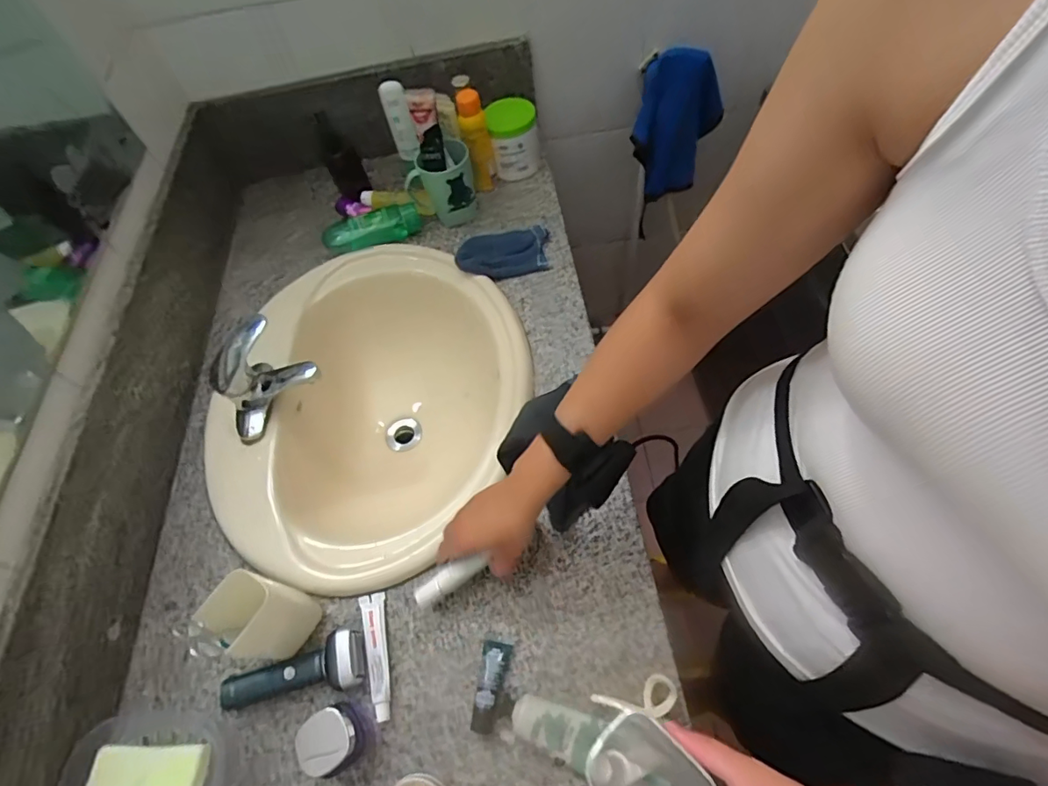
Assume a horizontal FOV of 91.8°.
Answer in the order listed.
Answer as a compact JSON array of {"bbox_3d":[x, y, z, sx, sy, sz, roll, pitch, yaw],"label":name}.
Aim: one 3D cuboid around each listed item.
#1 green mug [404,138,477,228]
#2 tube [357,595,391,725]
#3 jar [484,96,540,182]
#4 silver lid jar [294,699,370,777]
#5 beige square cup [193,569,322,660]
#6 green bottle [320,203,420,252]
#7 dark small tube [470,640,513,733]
[{"bbox_3d":[-0.132,-0.339,0.817,0.103,0.130,0.073,-28,61,-10],"label":"green mug"},{"bbox_3d":[-0.156,0.278,0.543,0.026,0.014,0.123,-17,59,-4],"label":"tube"},{"bbox_3d":[-0.018,-0.443,0.875,0.082,0.106,0.090,-3,59,4],"label":"jar"},{"bbox_3d":[-0.181,0.332,0.486,0.052,0.049,0.054,-3,59,4],"label":"silver lid jar"},{"bbox_3d":[-0.262,0.224,0.512,0.050,0.117,0.067,28,66,20],"label":"beige square cup"},{"bbox_3d":[-0.257,-0.276,0.850,0.166,0.037,0.057,-17,59,-4],"label":"green bottle"},{"bbox_3d":[-0.035,0.296,0.515,0.029,0.020,0.081,9,61,11],"label":"dark small tube"}]

